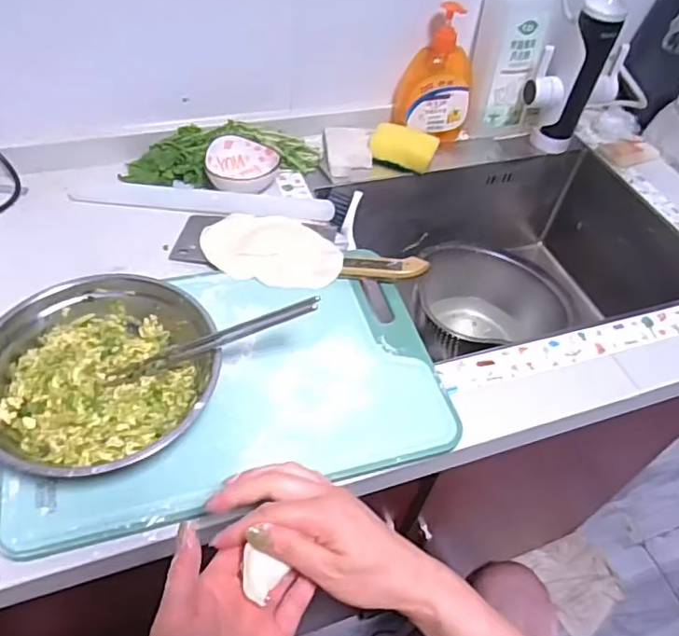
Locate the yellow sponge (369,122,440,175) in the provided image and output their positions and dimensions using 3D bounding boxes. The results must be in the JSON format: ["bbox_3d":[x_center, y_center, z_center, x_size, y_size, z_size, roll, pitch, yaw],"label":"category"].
[{"bbox_3d":[0.088,-0.232,0.780,0.088,0.047,0.045,14,51,5],"label":"yellow sponge"}]

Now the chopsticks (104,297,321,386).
[{"bbox_3d":[-0.114,0.022,0.502,0.204,0.013,0.017,-21,52,9],"label":"chopsticks"}]

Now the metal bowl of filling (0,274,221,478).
[{"bbox_3d":[-0.207,0.051,0.490,0.192,0.065,0.186,3,50,-4],"label":"metal bowl of filling"}]

